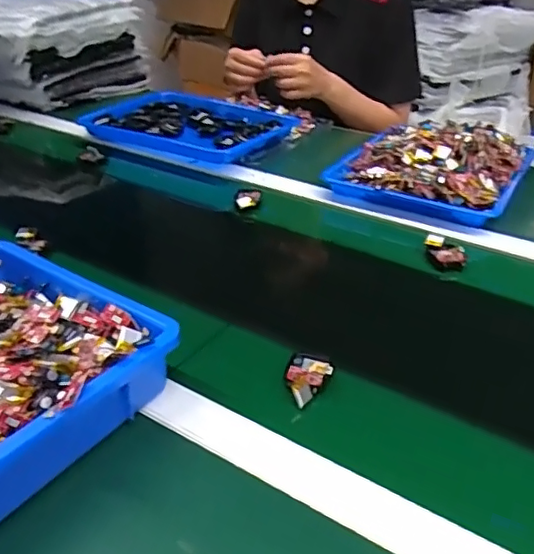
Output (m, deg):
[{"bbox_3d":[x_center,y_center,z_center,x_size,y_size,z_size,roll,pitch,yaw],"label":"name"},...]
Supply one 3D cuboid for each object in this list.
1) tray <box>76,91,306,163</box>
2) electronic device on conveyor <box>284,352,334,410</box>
[{"bbox_3d":[-0.127,-0.251,0.994,0.315,0.050,0.229,14,35,21],"label":"tray"},{"bbox_3d":[0.035,0.085,0.499,0.036,0.015,0.066,10,34,15],"label":"electronic device on conveyor"}]

